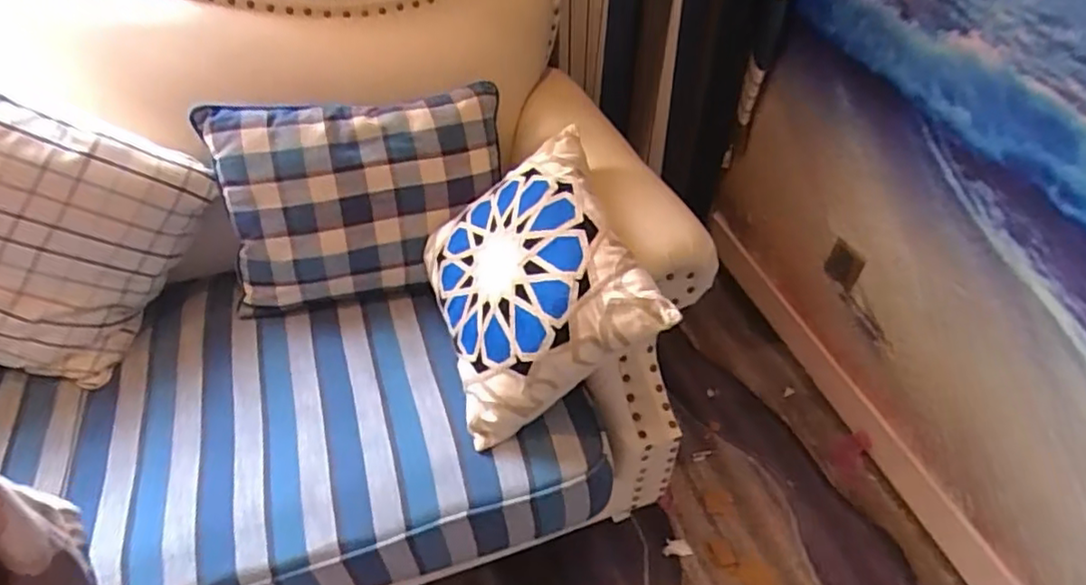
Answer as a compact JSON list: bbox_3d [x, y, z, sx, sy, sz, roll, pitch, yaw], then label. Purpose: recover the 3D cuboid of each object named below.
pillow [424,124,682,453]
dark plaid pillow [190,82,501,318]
[{"bbox_3d":[-0.034,-0.023,1.018,0.351,0.107,0.390,-38,55,22],"label":"pillow"},{"bbox_3d":[-0.317,-0.172,1.196,0.499,0.351,0.140,-11,15,-14],"label":"dark plaid pillow"}]

